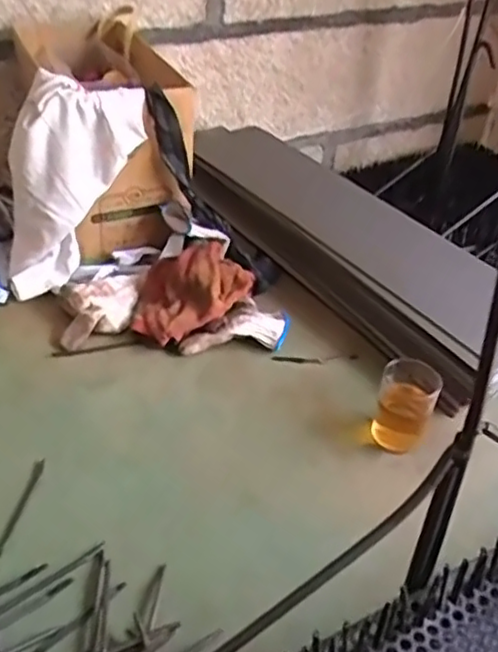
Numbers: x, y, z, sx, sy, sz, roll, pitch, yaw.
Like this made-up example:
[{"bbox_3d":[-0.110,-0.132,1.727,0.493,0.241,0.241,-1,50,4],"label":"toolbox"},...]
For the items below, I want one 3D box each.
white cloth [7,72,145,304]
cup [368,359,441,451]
[{"bbox_3d":[-0.229,-0.170,0.813,0.136,0.275,0.080,15,31,-26],"label":"white cloth"},{"bbox_3d":[0.163,0.081,0.692,0.057,0.074,0.061,3,36,-3],"label":"cup"}]

